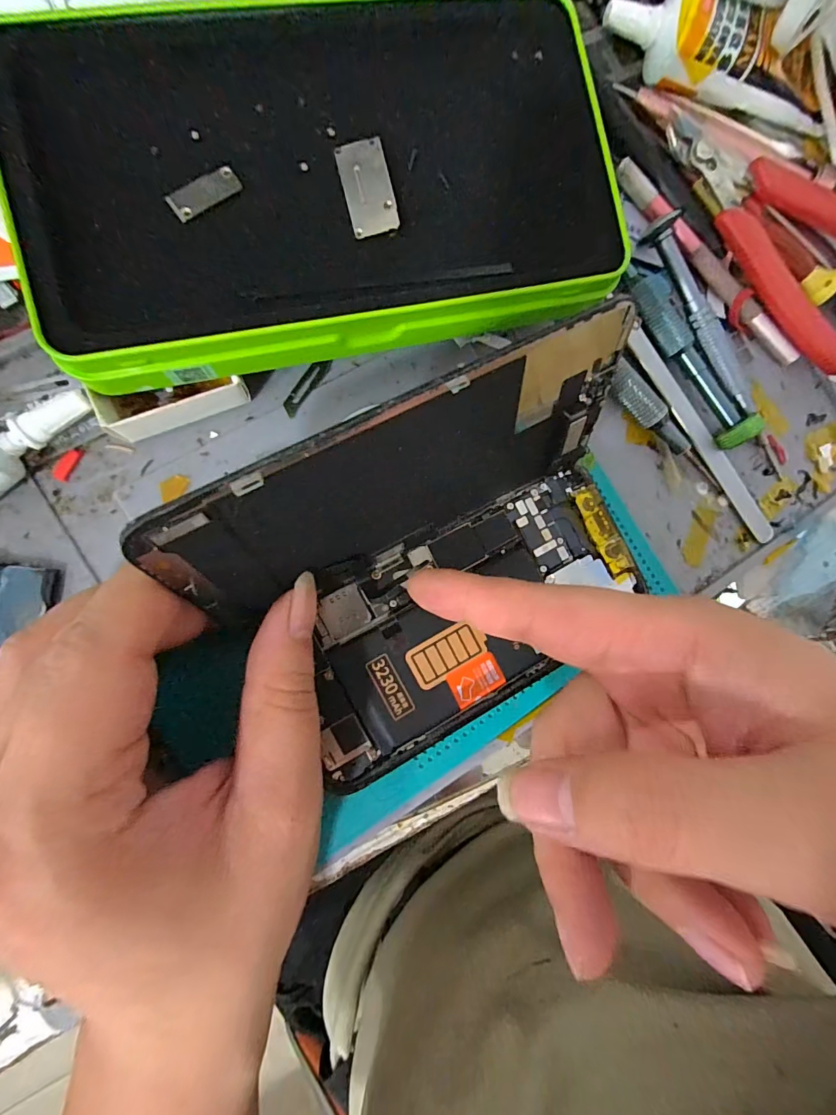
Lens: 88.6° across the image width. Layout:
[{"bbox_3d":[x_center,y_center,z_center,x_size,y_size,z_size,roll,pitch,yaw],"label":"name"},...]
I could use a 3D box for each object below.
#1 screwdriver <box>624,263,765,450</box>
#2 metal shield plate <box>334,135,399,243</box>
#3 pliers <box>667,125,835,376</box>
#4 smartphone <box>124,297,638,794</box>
[{"bbox_3d":[0.118,-0.089,0.184,0.014,0.012,0.088,-33,94,-8],"label":"screwdriver"},{"bbox_3d":[-0.017,-0.123,0.142,0.016,0.004,0.030,-13,91,-9],"label":"metal shield plate"},{"bbox_3d":[0.162,-0.144,0.187,0.123,0.013,0.054,43,83,-6],"label":"pliers"},{"bbox_3d":[0.016,0.007,0.136,0.140,0.065,0.101,-28,93,-9],"label":"smartphone"}]

